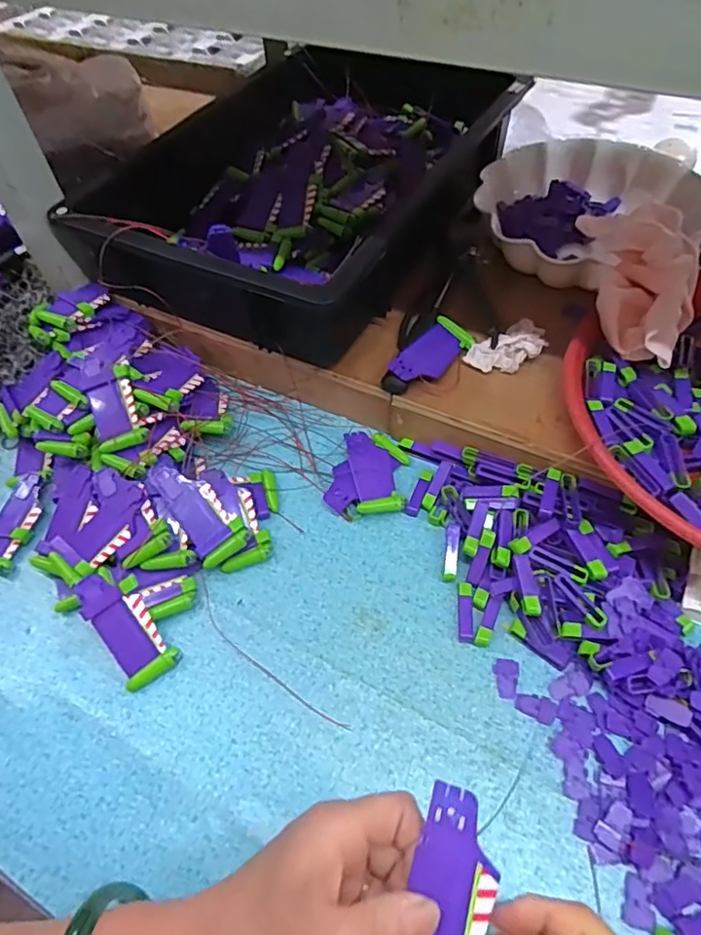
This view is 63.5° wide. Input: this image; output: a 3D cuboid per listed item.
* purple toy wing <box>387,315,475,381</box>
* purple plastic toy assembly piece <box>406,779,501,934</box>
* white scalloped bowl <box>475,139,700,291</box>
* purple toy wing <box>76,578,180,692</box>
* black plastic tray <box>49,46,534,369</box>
[{"bbox_3d":[0.072,-0.101,0.496,0.039,0.007,0.090,41,59,7],"label":"purple toy wing"},{"bbox_3d":[0.043,0.194,0.254,0.039,0.007,0.088,9,65,11],"label":"purple plastic toy assembly piece"},{"bbox_3d":[0.236,-0.258,0.570,0.206,0.057,0.196,-2,55,3],"label":"white scalloped bowl"},{"bbox_3d":[-0.169,0.119,0.422,0.040,0.011,0.090,-39,89,-20],"label":"purple toy wing"},{"bbox_3d":[-0.044,-0.305,0.591,0.312,0.088,0.435,25,61,20],"label":"black plastic tray"}]

